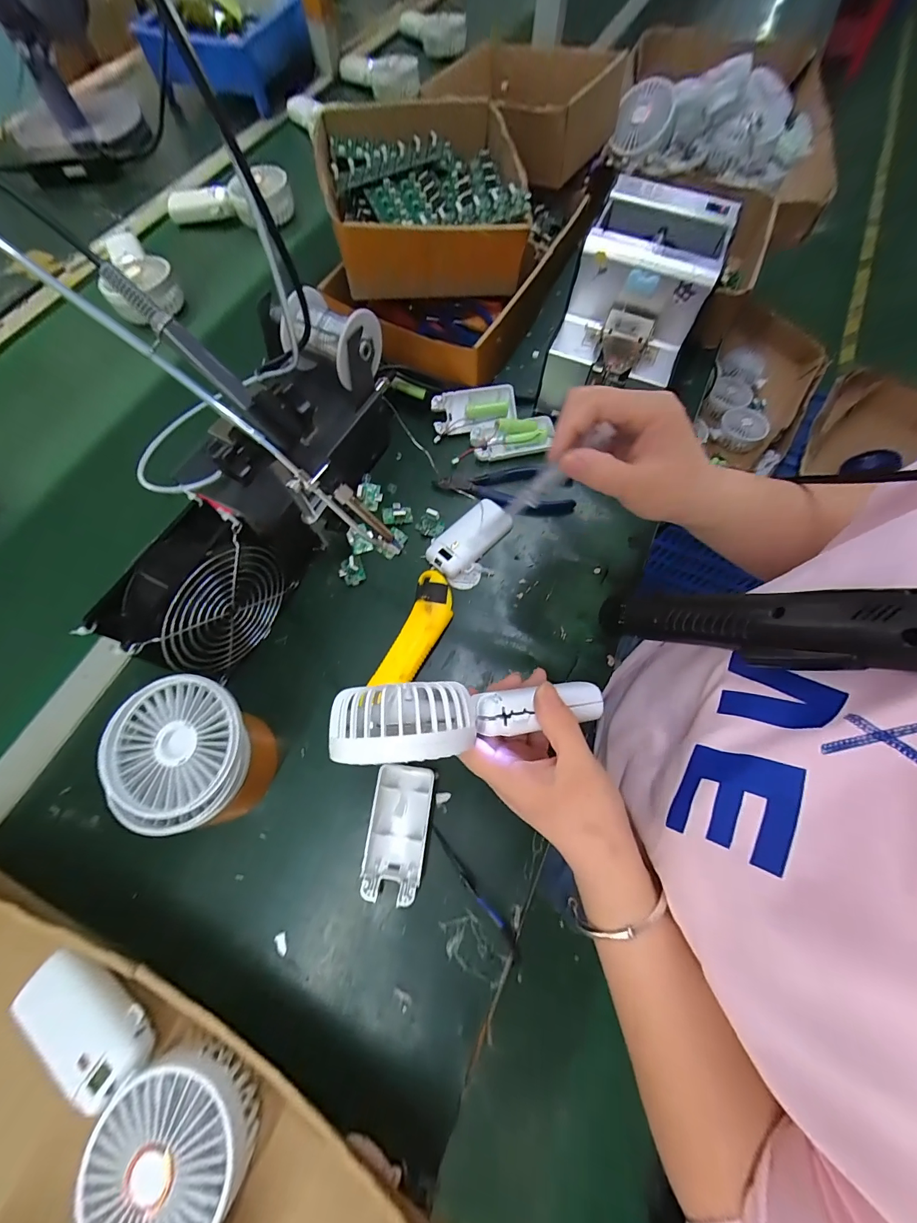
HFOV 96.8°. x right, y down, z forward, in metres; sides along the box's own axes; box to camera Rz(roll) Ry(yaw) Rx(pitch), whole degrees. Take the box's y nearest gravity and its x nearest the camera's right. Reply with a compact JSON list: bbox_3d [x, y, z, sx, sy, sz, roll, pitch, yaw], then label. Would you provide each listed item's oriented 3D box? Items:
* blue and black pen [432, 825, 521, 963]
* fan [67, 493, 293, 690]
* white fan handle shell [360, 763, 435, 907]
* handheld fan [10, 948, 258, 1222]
[{"bbox_3d":[0.014,0.212,0.310,0.010,0.008,0.106,-35,74,-14],"label":"blue and black pen"},{"bbox_3d":[-0.201,-0.011,0.332,0.058,0.109,0.123,23,70,9],"label":"fan"},{"bbox_3d":[-0.048,0.172,0.322,0.045,0.013,0.093,7,69,3],"label":"white fan handle shell"},{"bbox_3d":[-0.208,0.292,0.249,0.181,0.043,0.098,25,71,10],"label":"handheld fan"}]

